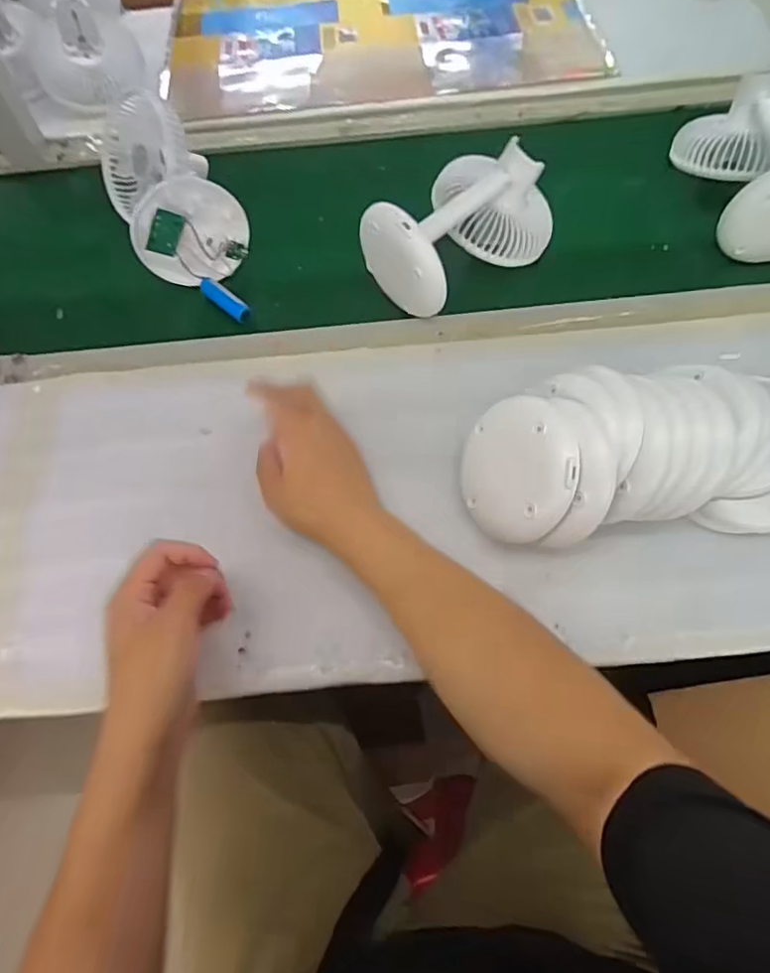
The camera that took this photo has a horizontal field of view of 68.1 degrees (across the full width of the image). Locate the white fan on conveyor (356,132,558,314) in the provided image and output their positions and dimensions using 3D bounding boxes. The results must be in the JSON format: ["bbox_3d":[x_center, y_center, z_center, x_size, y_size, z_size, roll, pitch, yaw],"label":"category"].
[{"bbox_3d":[0.072,-0.262,0.564,0.204,0.107,0.113,-34,67,-26],"label":"white fan on conveyor"}]

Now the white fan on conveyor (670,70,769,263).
[{"bbox_3d":[0.379,-0.333,0.583,0.106,0.098,0.189,-3,65,2],"label":"white fan on conveyor"}]

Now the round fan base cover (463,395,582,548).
[{"bbox_3d":[0.097,-0.013,0.429,0.013,0.103,0.100,4,31,-39],"label":"round fan base cover"}]

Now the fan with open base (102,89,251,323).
[{"bbox_3d":[-0.223,-0.300,0.602,0.111,0.098,0.279,-29,67,-10],"label":"fan with open base"}]

